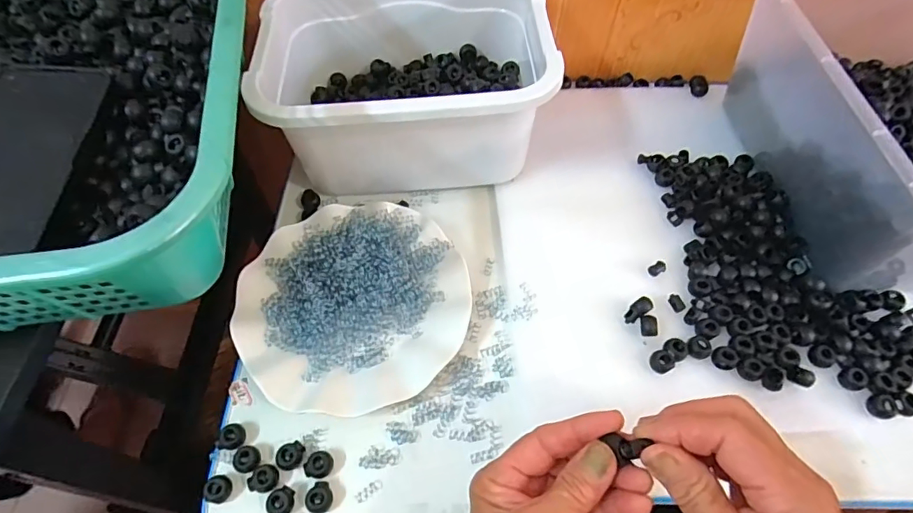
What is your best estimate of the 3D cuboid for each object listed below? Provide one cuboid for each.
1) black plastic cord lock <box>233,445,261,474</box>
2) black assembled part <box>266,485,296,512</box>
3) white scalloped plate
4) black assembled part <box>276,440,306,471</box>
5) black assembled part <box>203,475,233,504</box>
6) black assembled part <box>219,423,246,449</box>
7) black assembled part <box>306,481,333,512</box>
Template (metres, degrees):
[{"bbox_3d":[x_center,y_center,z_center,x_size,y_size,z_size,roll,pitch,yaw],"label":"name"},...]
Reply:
[{"bbox_3d":[-0.147,0.143,0.353,0.016,0.015,0.017,0,58,-1],"label":"black plastic cord lock"},{"bbox_3d":[-0.118,0.165,0.335,0.017,0.010,0.018,0,58,-1],"label":"black assembled part"},{"bbox_3d":[-0.084,0.034,0.409,0.178,0.032,0.176,0,58,-1],"label":"white scalloped plate"},{"bbox_3d":[-0.116,0.141,0.354,0.019,0.013,0.016,-24,61,-15],"label":"black assembled part"},{"bbox_3d":[-0.162,0.158,0.341,0.014,0.014,0.017,14,59,8],"label":"black assembled part"},{"bbox_3d":[-0.160,0.130,0.360,0.017,0.015,0.018,0,58,-1],"label":"black assembled part"},{"bbox_3d":[-0.092,0.162,0.337,0.017,0.007,0.020,5,58,2],"label":"black assembled part"}]

